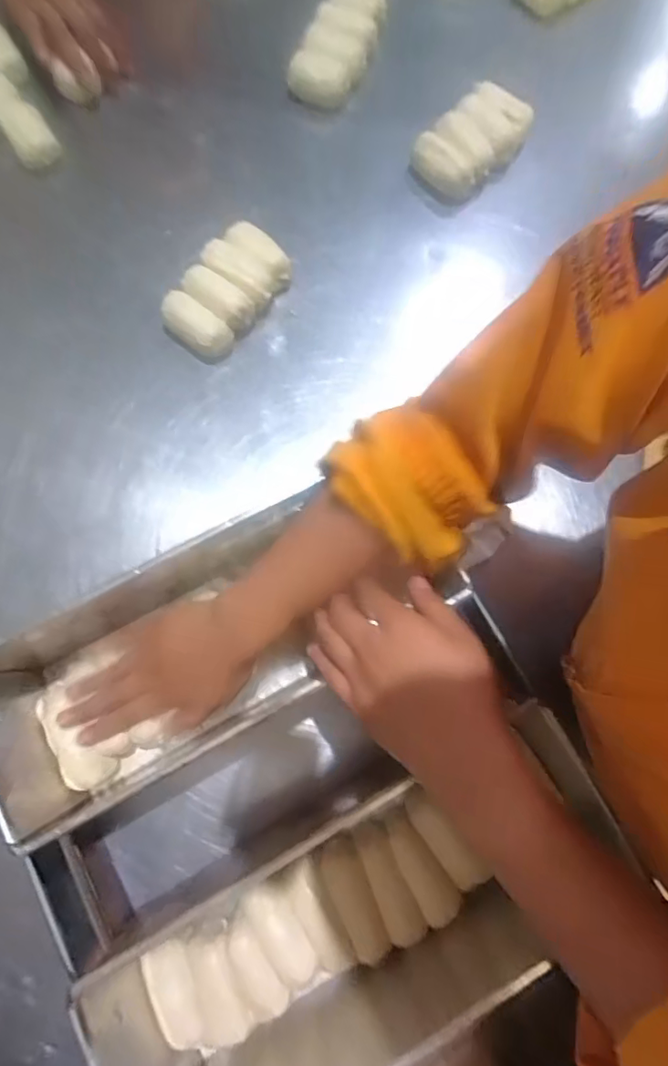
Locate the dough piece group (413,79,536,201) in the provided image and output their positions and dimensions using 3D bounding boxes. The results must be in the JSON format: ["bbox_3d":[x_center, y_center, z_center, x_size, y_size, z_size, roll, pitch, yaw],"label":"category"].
[{"bbox_3d":[0.163,-0.455,0.616,0.085,0.047,0.140,43,79,10],"label":"dough piece group"}]

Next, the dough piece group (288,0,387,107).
[{"bbox_3d":[0.009,-0.609,0.655,0.080,0.038,0.173,19,76,5],"label":"dough piece group"}]

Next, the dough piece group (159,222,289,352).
[{"bbox_3d":[-0.111,-0.262,0.573,0.082,0.048,0.148,34,78,8],"label":"dough piece group"}]

